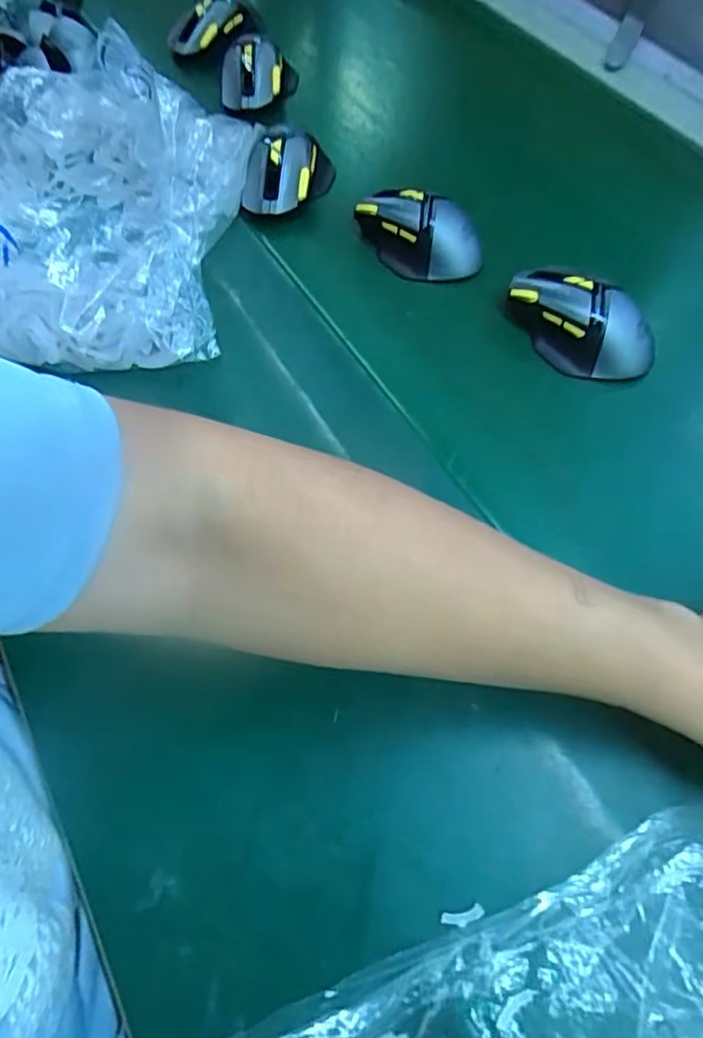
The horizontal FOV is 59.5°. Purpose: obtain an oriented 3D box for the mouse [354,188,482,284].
[{"bbox_3d":[0.055,-0.239,0.514,0.116,0.045,0.067,18,64,11],"label":"mouse"}]

